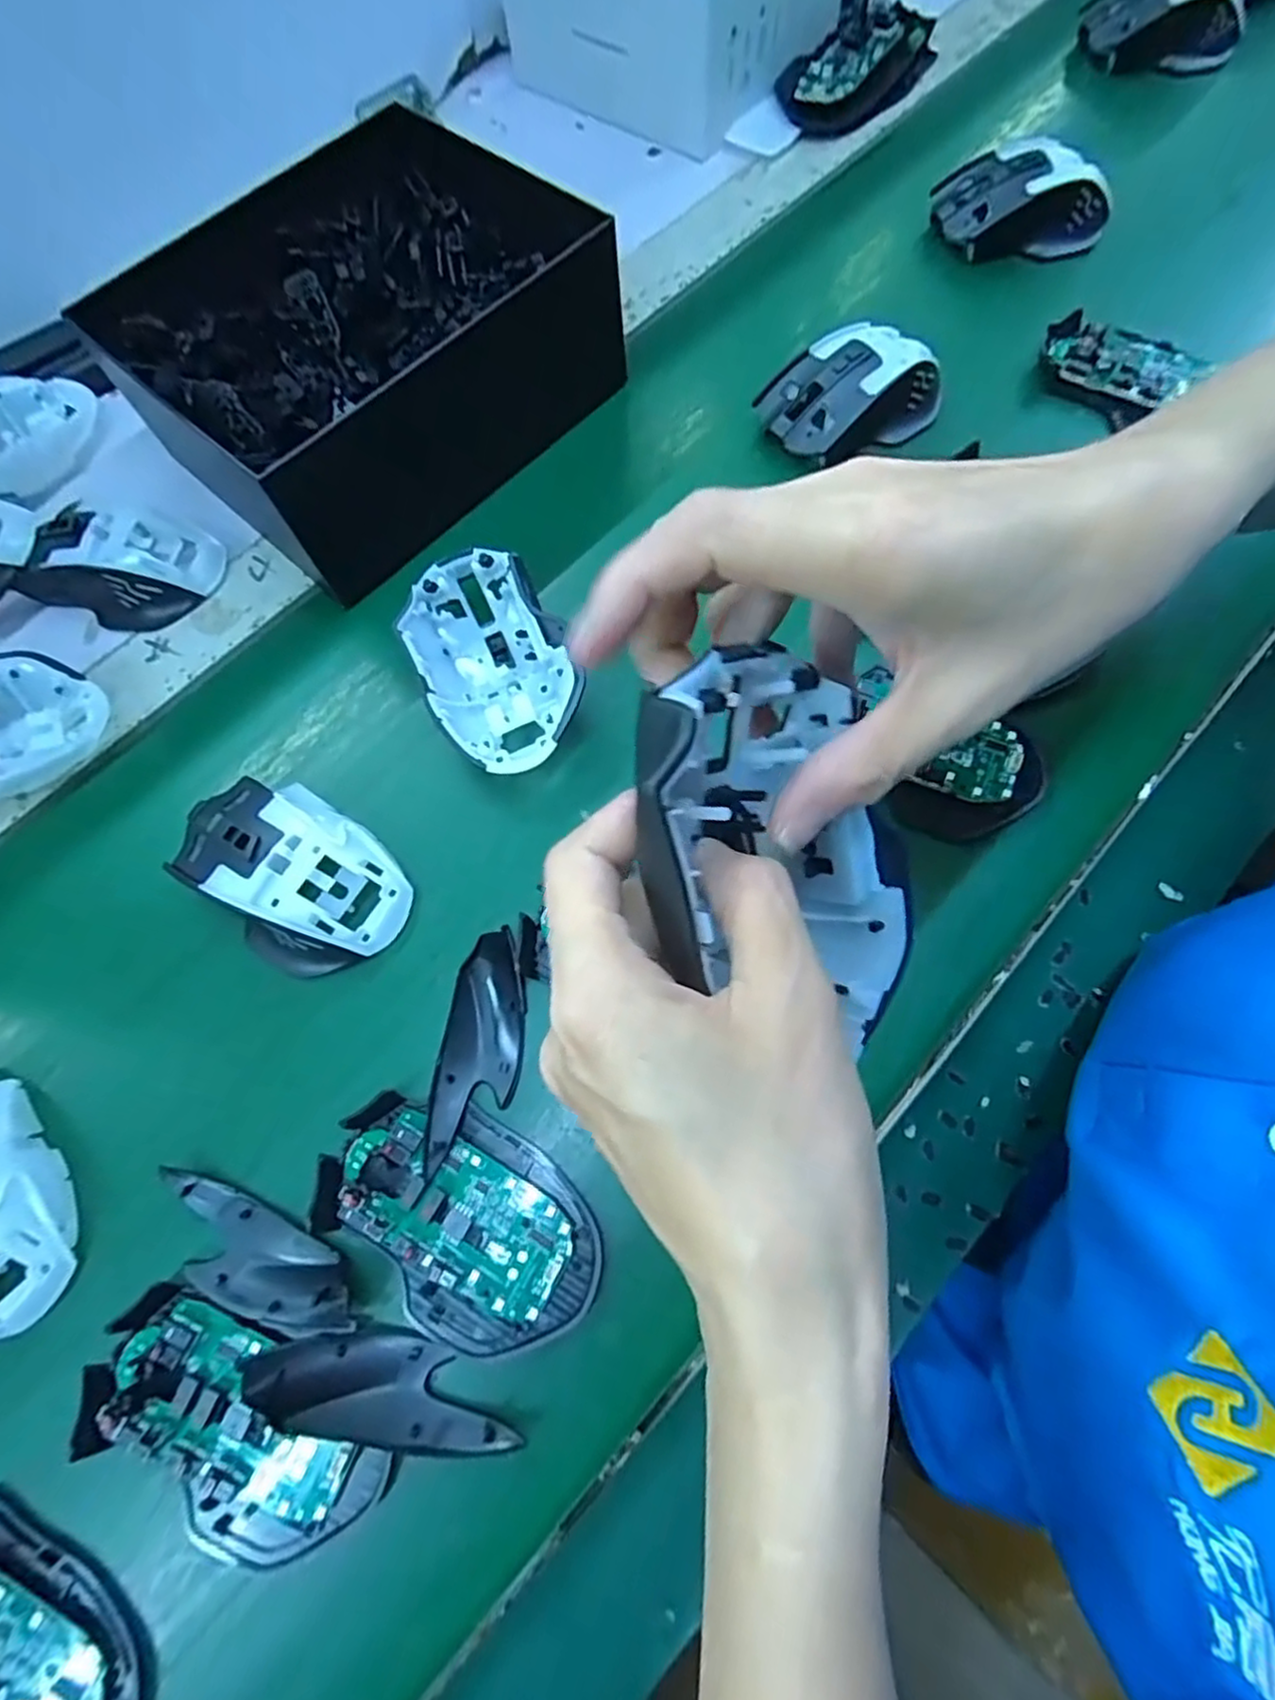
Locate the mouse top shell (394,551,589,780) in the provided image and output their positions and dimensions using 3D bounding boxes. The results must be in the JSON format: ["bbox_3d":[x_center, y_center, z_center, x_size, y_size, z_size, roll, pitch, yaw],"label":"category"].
[{"bbox_3d":[-0.071,-0.091,0.349,0.070,0.049,0.109,-24,70,-4],"label":"mouse top shell"}]

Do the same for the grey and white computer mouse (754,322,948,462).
[{"bbox_3d":[0.122,-0.263,0.402,0.102,0.040,0.065,-25,70,-4],"label":"grey and white computer mouse"}]

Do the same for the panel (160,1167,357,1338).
[{"bbox_3d":[-0.153,0.161,0.276,0.096,0.017,0.034,22,74,12],"label":"panel"}]

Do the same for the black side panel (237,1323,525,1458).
[{"bbox_3d":[-0.091,0.196,0.257,0.095,0.011,0.034,15,44,-5],"label":"black side panel"}]

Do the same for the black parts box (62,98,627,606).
[{"bbox_3d":[-0.149,-0.285,0.395,0.193,0.083,0.223,41,79,17],"label":"black parts box"}]

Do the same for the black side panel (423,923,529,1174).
[{"bbox_3d":[-0.067,0.083,0.297,0.032,0.012,0.095,4,71,7],"label":"black side panel"}]

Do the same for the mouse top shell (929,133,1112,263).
[{"bbox_3d":[0.247,-0.414,0.447,0.104,0.040,0.057,-10,70,2],"label":"mouse top shell"}]

